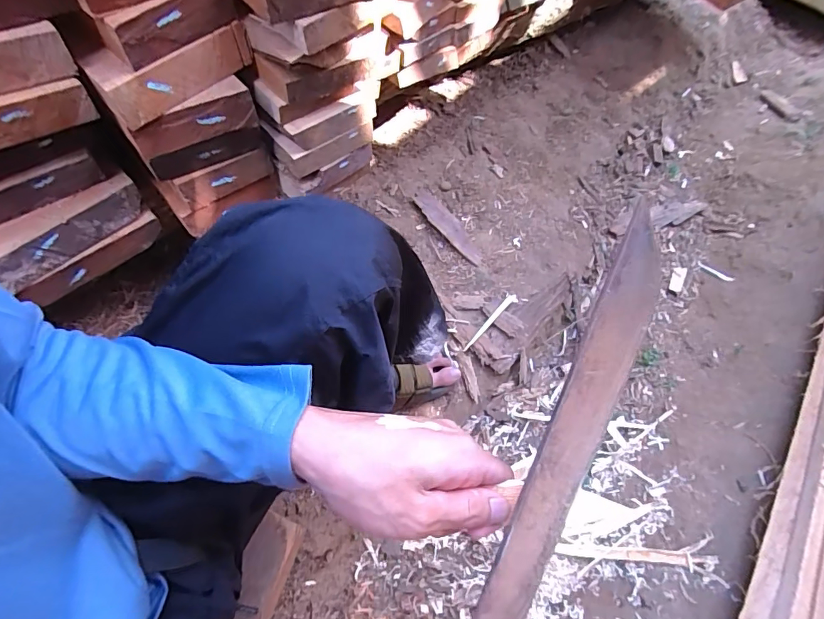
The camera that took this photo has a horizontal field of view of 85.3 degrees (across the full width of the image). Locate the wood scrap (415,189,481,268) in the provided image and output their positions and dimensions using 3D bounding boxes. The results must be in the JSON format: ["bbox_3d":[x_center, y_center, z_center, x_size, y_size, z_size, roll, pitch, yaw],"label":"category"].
[{"bbox_3d":[0.074,-0.168,0.911,0.050,0.007,0.193,-36,80,-30],"label":"wood scrap"}]

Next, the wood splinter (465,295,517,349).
[{"bbox_3d":[0.140,0.022,0.805,0.015,0.007,0.141,42,71,15],"label":"wood splinter"}]

